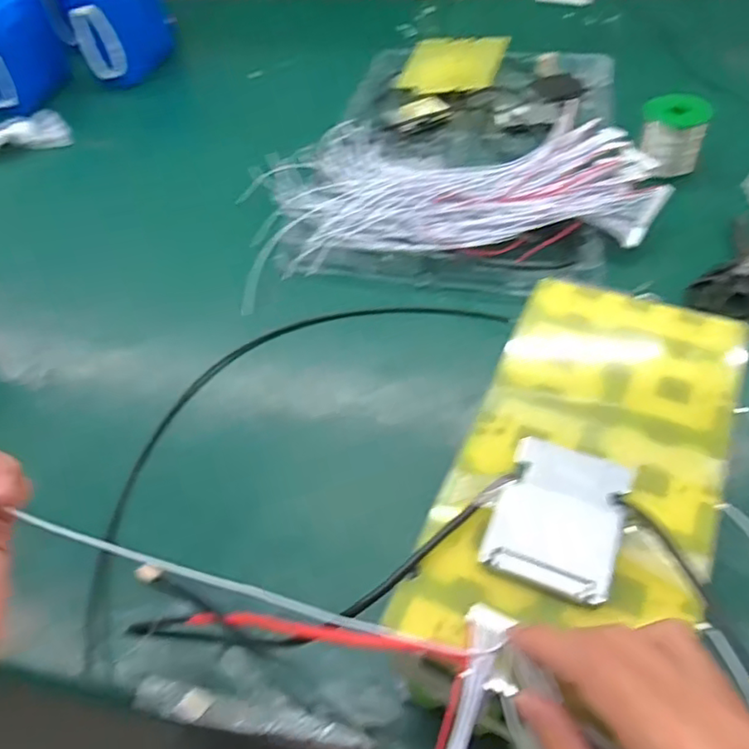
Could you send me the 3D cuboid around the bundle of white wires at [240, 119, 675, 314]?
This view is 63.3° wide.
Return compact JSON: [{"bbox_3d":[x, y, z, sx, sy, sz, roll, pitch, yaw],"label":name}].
[{"bbox_3d":[0.080,-0.227,0.713,0.455,0.045,0.291,-13,52,-4],"label":"bundle of white wires"}]

